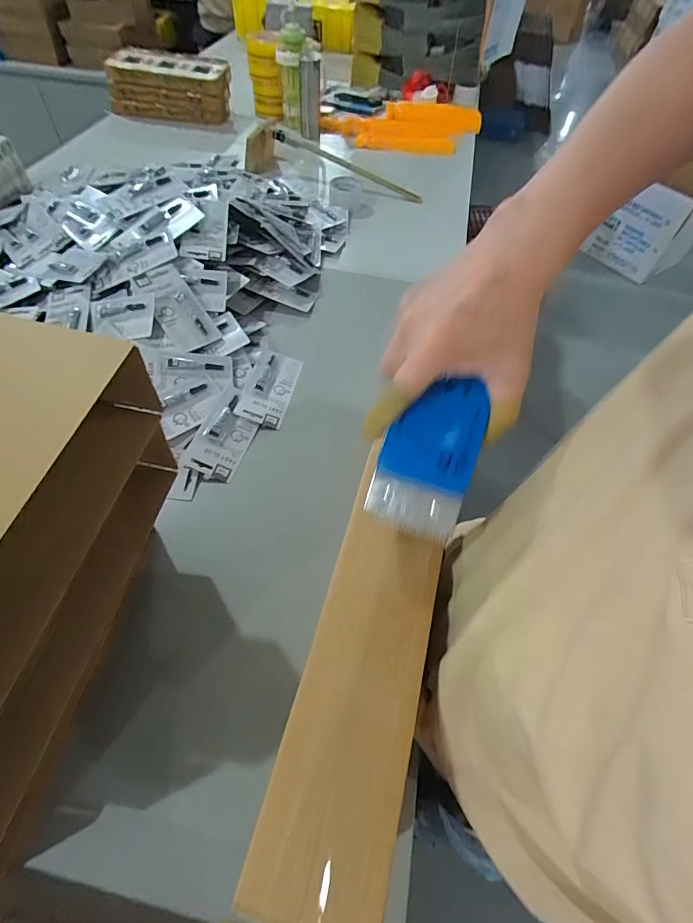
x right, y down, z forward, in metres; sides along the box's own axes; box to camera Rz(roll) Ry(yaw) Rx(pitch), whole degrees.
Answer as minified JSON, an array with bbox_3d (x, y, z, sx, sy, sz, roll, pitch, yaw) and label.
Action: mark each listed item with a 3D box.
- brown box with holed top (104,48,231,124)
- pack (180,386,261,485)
[{"bbox_3d":[-0.549,-1.160,1.297,0.353,0.128,0.155,9,56,2],"label":"brown box with holed top"},{"bbox_3d":[-0.187,-0.042,0.645,0.076,0.010,0.152,25,61,-8],"label":"pack"}]

